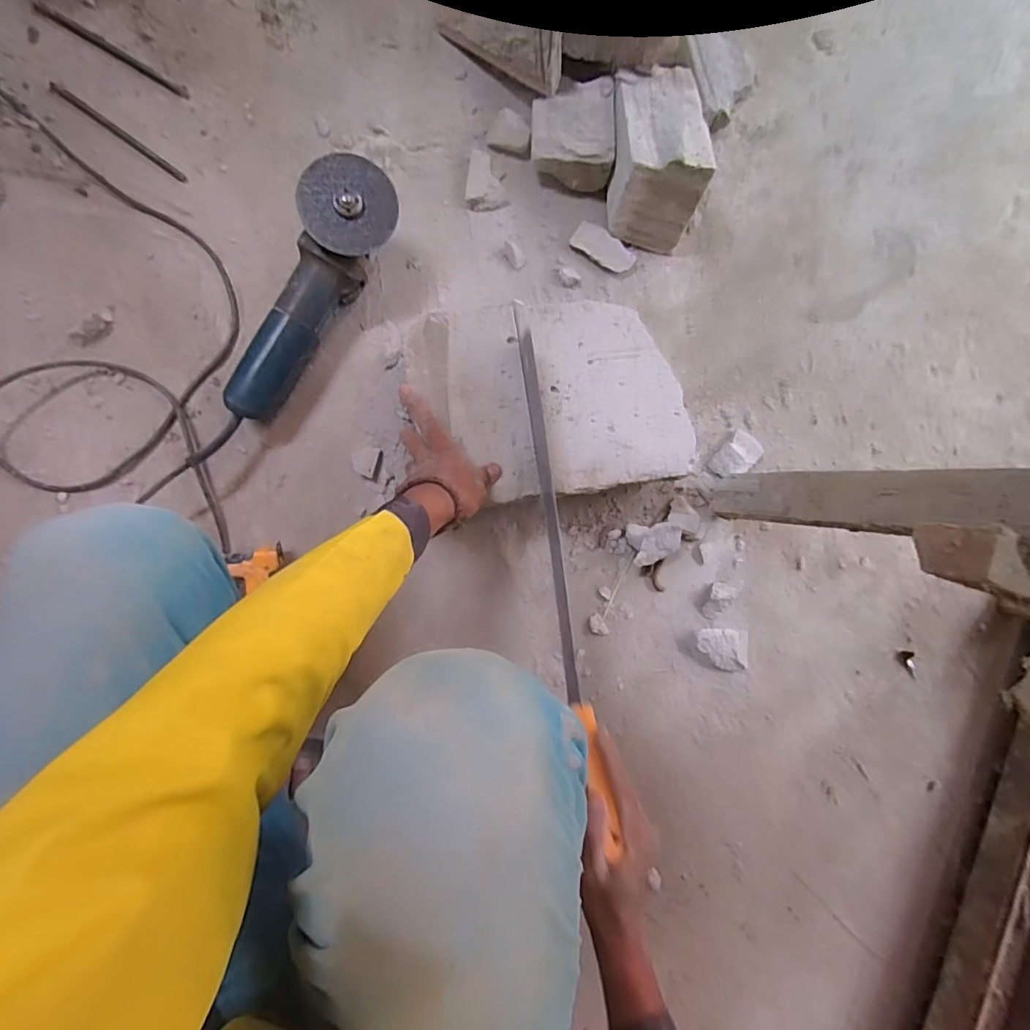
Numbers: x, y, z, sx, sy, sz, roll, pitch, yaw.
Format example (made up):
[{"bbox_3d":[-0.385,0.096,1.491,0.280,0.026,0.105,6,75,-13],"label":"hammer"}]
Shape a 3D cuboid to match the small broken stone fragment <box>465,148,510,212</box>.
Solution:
[{"bbox_3d":[-0.037,-0.408,0.611,0.050,0.016,0.063,-9,92,-9],"label":"small broken stone fragment"}]

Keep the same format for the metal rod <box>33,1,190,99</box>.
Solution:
[{"bbox_3d":[-0.438,-0.507,0.545,0.162,0.004,0.011,27,86,-8],"label":"metal rod"}]

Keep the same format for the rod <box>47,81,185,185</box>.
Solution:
[{"bbox_3d":[-0.426,-0.410,0.536,0.152,0.004,0.009,33,85,-8],"label":"rod"}]

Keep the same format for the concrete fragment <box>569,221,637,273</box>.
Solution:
[{"bbox_3d":[0.114,-0.339,0.637,0.082,0.009,0.034,30,108,-4],"label":"concrete fragment"}]

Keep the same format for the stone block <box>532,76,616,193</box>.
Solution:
[{"bbox_3d":[0.071,-0.476,0.619,0.097,0.053,0.129,2,90,-9],"label":"stone block"}]

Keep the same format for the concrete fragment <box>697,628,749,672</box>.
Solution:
[{"bbox_3d":[0.277,0.180,0.665,0.076,0.015,0.058,4,90,-9],"label":"concrete fragment"}]

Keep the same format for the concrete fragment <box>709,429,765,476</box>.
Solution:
[{"bbox_3d":[0.298,-0.079,0.668,0.043,0.021,0.070,41,84,-7],"label":"concrete fragment"}]

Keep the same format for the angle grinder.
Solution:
[{"bbox_3d":[-0.214,-0.228,0.541,0.091,0.092,0.275,23,87,-9],"label":"angle grinder"}]

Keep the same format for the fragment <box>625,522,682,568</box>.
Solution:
[{"bbox_3d":[0.174,0.036,0.634,0.060,0.043,0.050,-8,92,-9],"label":"fragment"}]

